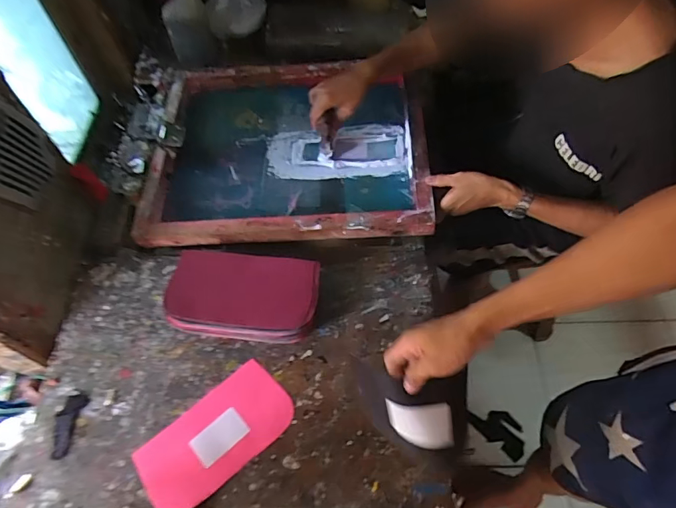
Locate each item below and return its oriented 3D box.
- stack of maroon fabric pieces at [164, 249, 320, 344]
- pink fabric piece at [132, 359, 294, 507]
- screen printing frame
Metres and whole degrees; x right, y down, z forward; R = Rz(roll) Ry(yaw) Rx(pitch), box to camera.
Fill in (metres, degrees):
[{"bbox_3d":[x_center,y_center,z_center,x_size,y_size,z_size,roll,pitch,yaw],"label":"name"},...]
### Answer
[{"bbox_3d":[-0.154,0.067,0.790,0.241,0.092,0.130,4,59,7],"label":"stack of maroon fabric pieces"},{"bbox_3d":[-0.186,0.276,0.716,0.229,0.010,0.124,-37,64,-19],"label":"pink fabric piece"},{"bbox_3d":[-0.098,-0.232,0.972,0.547,0.074,0.459,-1,59,4],"label":"screen printing frame"}]

